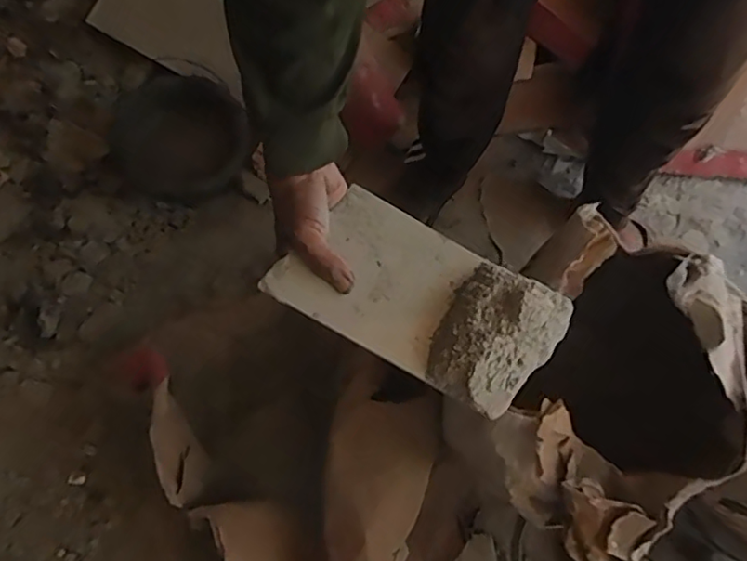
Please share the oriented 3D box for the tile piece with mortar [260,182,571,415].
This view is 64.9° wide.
[{"bbox_3d":[0.041,0.012,0.497,0.230,0.040,0.122,27,75,9],"label":"tile piece with mortar"}]

